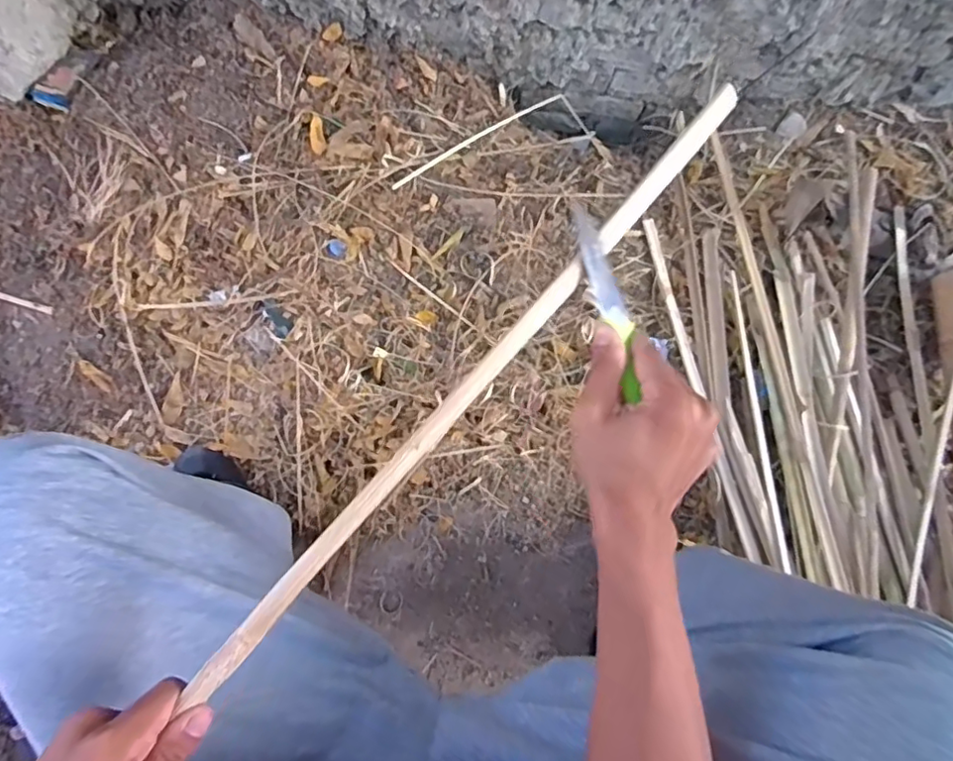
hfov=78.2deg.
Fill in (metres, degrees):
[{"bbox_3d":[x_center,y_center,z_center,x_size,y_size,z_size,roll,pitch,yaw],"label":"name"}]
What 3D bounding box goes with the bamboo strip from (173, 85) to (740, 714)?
[{"bbox_3d":[0.006,-0.007,0.361,0.014,0.010,0.494,41,82,9],"label":"bamboo strip"}]

